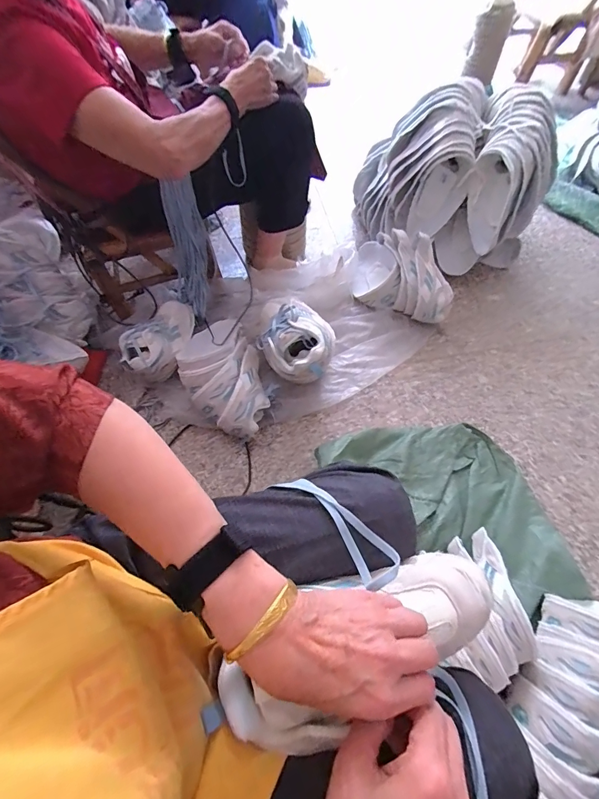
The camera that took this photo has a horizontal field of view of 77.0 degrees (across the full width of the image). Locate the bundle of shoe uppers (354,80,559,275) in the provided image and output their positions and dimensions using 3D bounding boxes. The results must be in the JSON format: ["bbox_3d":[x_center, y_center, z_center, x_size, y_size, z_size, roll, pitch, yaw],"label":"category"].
[{"bbox_3d":[0.456,-0.638,1.125,0.471,0.339,0.454,-6,60,-3],"label":"bundle of shoe uppers"}]

